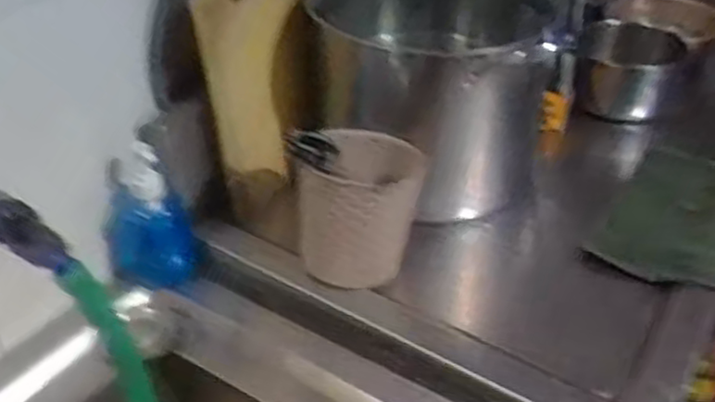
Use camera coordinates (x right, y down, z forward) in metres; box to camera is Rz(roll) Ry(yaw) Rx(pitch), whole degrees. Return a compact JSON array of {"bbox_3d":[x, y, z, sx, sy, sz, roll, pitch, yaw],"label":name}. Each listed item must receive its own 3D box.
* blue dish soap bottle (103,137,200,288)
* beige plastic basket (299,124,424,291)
[{"bbox_3d":[-0.240,0.016,0.838,0.102,0.167,0.055,12,40,16],"label":"blue dish soap bottle"},{"bbox_3d":[0.005,0.004,0.835,0.126,0.152,0.134,-1,38,0],"label":"beige plastic basket"}]

